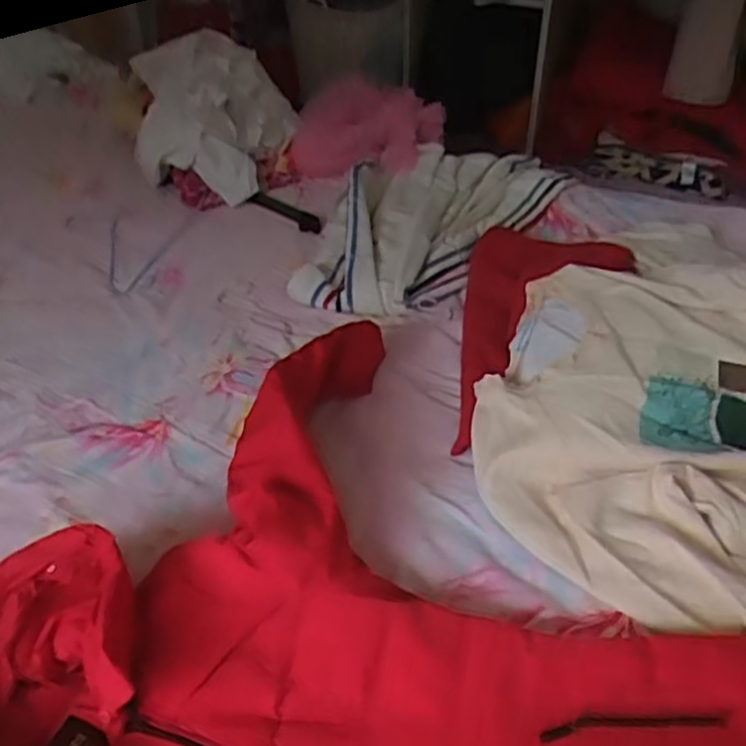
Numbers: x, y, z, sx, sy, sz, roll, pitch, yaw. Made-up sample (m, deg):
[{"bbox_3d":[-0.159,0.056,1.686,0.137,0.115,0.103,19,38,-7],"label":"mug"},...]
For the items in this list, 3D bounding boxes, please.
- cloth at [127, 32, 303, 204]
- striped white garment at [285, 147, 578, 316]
[{"bbox_3d":[-0.274,-0.440,1.280,0.269,0.238,0.199,-4,42,-2],"label":"cloth"},{"bbox_3d":[0.089,-0.263,1.257,0.315,0.081,0.565,30,50,31],"label":"striped white garment"}]

